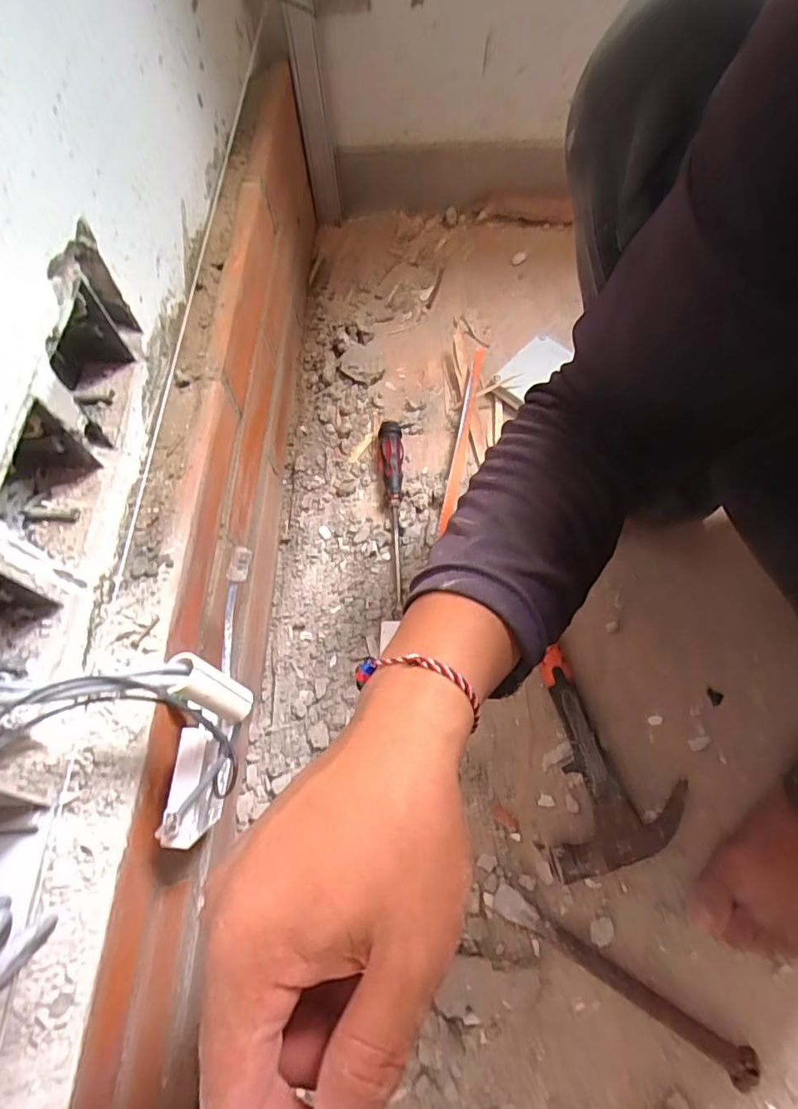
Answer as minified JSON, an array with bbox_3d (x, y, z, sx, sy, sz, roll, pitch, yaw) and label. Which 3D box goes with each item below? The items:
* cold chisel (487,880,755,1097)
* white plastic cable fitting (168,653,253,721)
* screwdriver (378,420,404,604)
[{"bbox_3d":[0.167,0.328,0.405,0.200,0.024,0.022,30,71,13],"label":"cold chisel"},{"bbox_3d":[-0.100,0.071,0.278,0.014,0.051,0.019,17,64,45],"label":"white plastic cable fitting"},{"bbox_3d":[-0.005,-0.055,0.576,0.027,0.027,0.207,-3,67,0],"label":"screwdriver"}]

